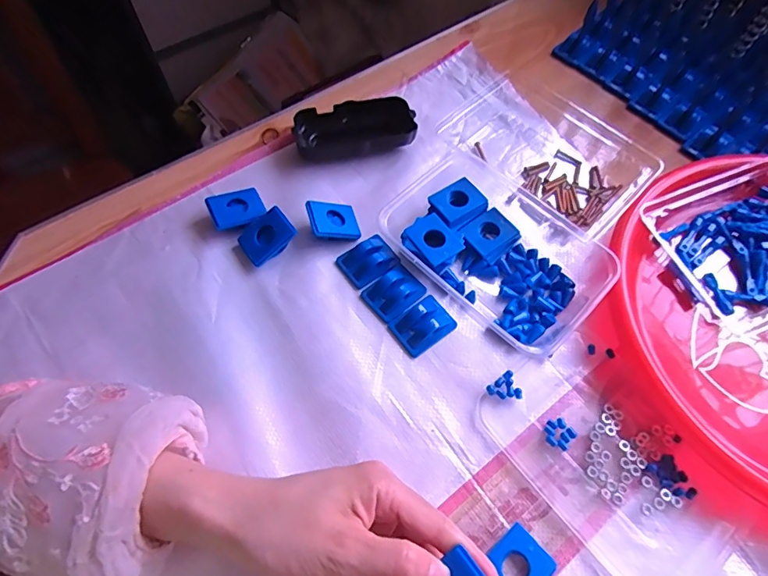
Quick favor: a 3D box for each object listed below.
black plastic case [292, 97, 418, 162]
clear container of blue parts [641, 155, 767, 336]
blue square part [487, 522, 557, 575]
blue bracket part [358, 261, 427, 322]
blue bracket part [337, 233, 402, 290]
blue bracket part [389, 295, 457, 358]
[{"bbox_3d":[-0.027,-0.147,0.444,0.108,0.027,0.049,-8,62,-6],"label":"black plastic case"},{"bbox_3d":[0.307,-0.041,0.389,0.171,0.039,0.129,-20,64,-12],"label":"clear container of blue parts"},{"bbox_3d":[0.081,0.172,0.290,0.041,0.007,0.033,-40,69,-21],"label":"blue square part"},{"bbox_3d":[0.009,0.002,0.376,0.045,0.012,0.035,-38,69,-20],"label":"blue bracket part"},{"bbox_3d":[-0.011,-0.024,0.389,0.046,0.014,0.038,-35,68,-19],"label":"blue bracket part"},{"bbox_3d":[0.031,0.026,0.364,0.046,0.016,0.033,-35,68,-19],"label":"blue bracket part"}]

